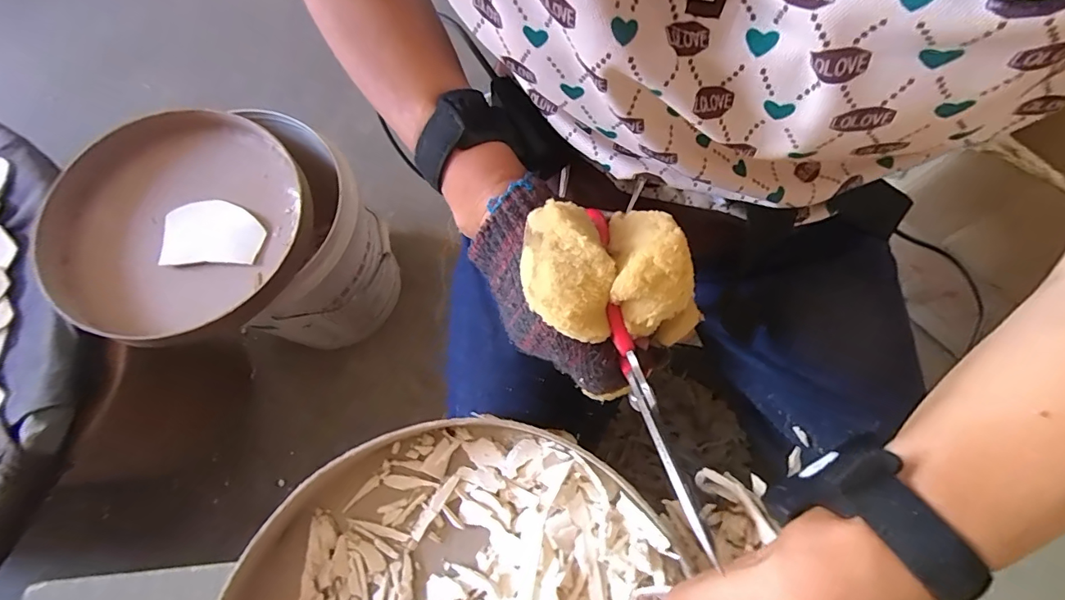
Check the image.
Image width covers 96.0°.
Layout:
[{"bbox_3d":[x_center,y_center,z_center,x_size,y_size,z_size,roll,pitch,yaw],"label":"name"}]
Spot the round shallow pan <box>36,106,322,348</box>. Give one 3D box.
[{"bbox_3d":[-0.422,-0.088,0.583,0.281,0.072,0.281,0,73,0],"label":"round shallow pan"}]

